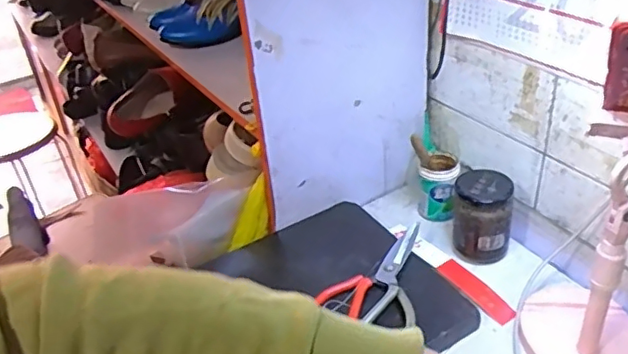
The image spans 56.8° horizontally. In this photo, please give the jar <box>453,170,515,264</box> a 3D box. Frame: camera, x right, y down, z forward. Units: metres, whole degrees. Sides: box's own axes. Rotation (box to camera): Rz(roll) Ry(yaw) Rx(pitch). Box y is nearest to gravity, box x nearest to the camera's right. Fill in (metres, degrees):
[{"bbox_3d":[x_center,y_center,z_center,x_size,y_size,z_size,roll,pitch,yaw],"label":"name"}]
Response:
[{"bbox_3d":[0.198,0.049,0.689,0.067,0.098,0.061,9,36,21],"label":"jar"}]

